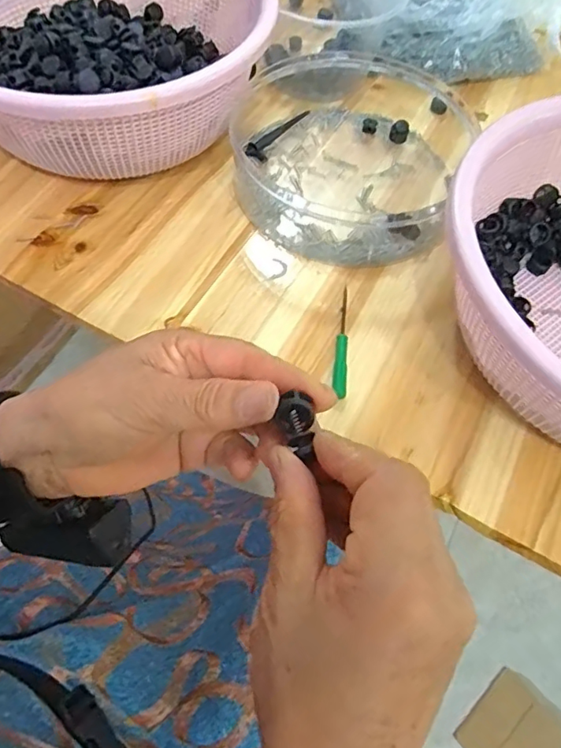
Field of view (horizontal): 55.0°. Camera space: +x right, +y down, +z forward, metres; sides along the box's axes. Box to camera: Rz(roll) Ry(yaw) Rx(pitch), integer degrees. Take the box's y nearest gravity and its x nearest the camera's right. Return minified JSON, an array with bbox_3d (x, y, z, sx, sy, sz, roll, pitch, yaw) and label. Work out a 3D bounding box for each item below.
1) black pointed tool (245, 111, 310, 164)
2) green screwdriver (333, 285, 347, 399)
[{"bbox_3d":[-0.003,-0.219,0.488,0.020,0.013,0.086,27,62,11],"label":"black pointed tool"},{"bbox_3d":[0.044,-0.025,0.386,0.008,0.006,0.096,6,60,-1],"label":"green screwdriver"}]

